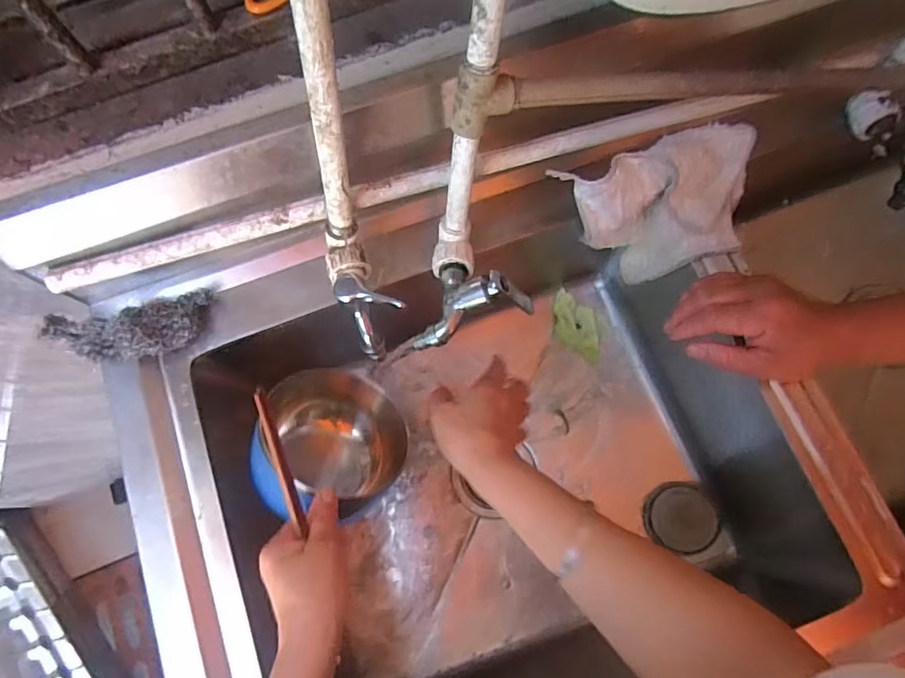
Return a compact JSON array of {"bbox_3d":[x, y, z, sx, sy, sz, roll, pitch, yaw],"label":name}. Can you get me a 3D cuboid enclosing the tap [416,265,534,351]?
[{"bbox_3d":[0.006,-0.039,0.481,0.102,0.047,0.072,-17,74,-4],"label":"tap"}]

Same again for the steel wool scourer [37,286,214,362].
[{"bbox_3d":[-0.303,-0.008,0.499,0.147,0.044,0.056,-12,74,-2],"label":"steel wool scourer"}]

